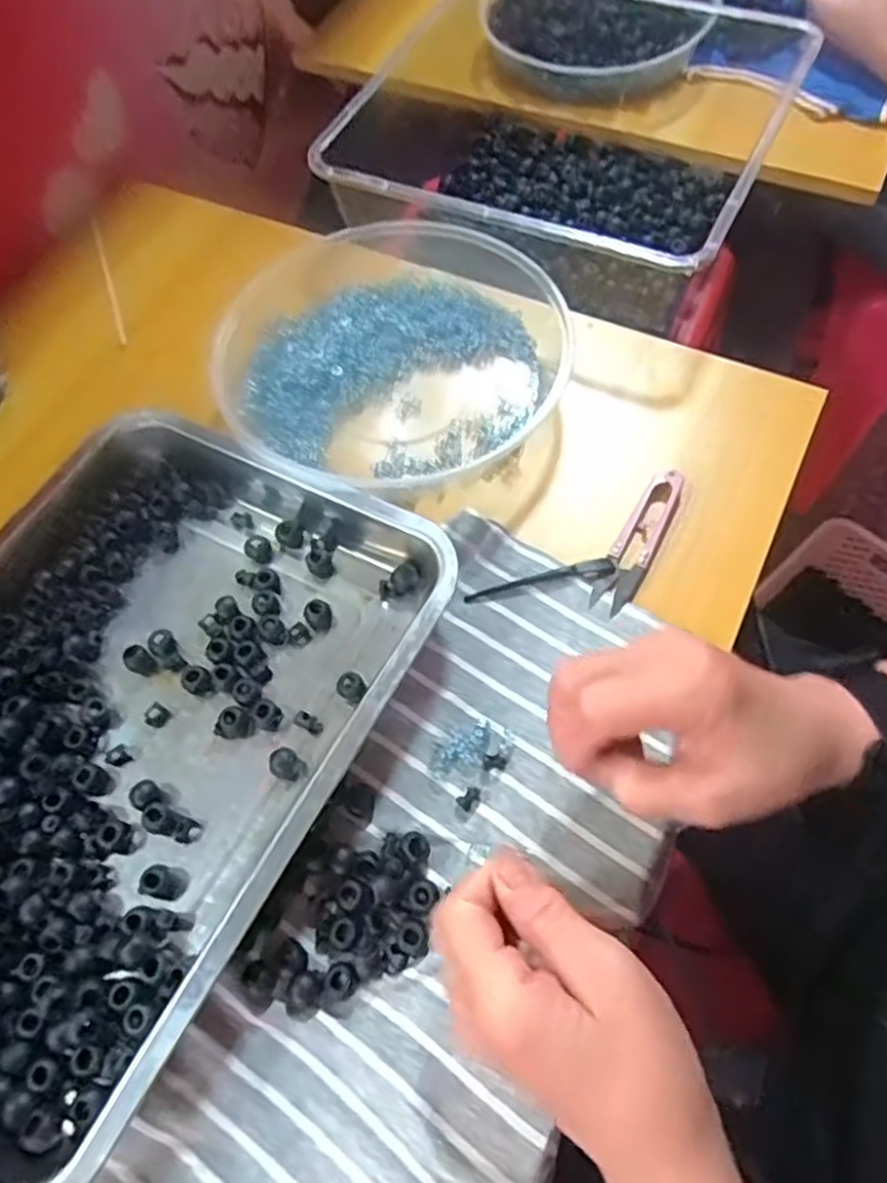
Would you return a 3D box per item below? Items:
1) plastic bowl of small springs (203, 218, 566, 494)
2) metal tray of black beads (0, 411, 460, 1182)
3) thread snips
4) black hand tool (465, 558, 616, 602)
[{"bbox_3d":[-0.034,-0.177,0.495,0.225,0.046,0.227,-1,63,3],"label":"plastic bowl of small springs"},{"bbox_3d":[-0.180,0.065,0.384,0.267,0.042,0.339,26,67,15],"label":"metal tray of black beads"},{"bbox_3d":[0.115,-0.032,0.434,0.024,0.013,0.098,25,67,15],"label":"thread snips"},{"bbox_3d":[0.057,-0.005,0.427,0.089,0.005,0.012,-14,63,-4],"label":"black hand tool"}]

